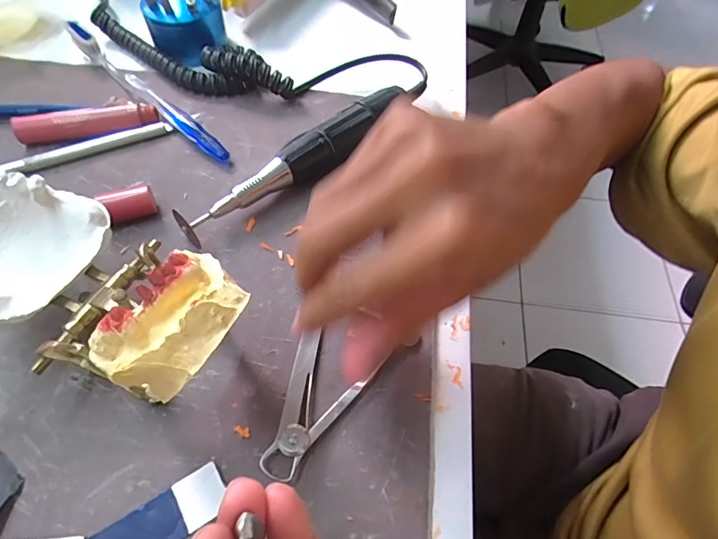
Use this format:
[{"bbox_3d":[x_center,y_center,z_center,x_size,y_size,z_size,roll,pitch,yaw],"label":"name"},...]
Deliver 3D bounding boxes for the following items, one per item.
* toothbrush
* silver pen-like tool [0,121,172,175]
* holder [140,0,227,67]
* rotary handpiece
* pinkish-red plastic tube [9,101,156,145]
[{"bbox_3d":[-0.154,-0.127,0.322,0.181,0.020,0.012,38,63,20],"label":"toothbrush"},{"bbox_3d":[-0.181,-0.076,0.293,0.115,0.009,0.008,-25,61,-18],"label":"silver pen-like tool"},{"bbox_3d":[-0.136,-0.205,0.346,0.058,0.068,0.056,-15,59,-13],"label":"holder"},{"bbox_3d":[-0.036,-0.069,0.285,0.166,0.030,0.027,-31,64,-21],"label":"rotary handpiece"},{"bbox_3d":[-0.181,-0.098,0.303,0.088,0.017,0.015,-9,58,-9],"label":"pinkish-red plastic tube"}]

